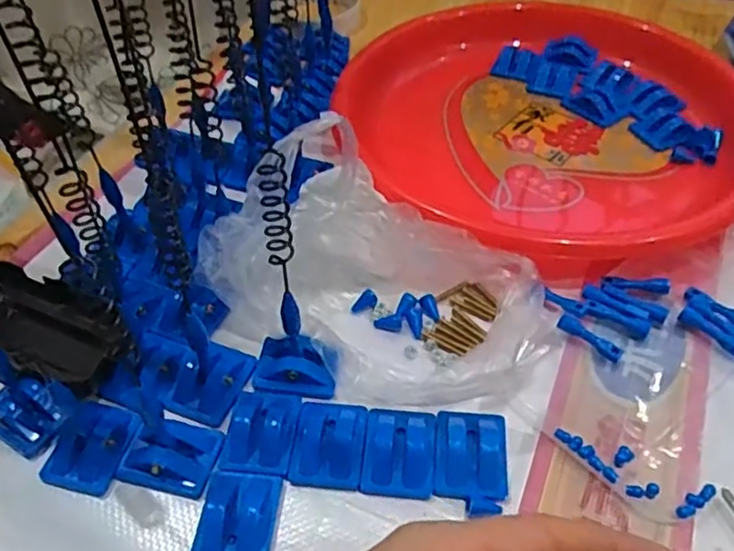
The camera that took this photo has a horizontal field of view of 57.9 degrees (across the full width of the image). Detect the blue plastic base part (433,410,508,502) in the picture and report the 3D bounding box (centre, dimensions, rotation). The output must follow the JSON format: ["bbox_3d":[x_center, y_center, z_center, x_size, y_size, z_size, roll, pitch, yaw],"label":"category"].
[{"bbox_3d":[0.050,0.085,0.319,0.033,0.013,0.045,5,47,6],"label":"blue plastic base part"}]

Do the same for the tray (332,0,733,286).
[{"bbox_3d":[0.142,-0.134,0.500,0.294,0.037,0.325,20,50,19],"label":"tray"}]

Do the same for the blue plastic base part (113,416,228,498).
[{"bbox_3d":[-0.095,0.086,0.319,0.044,0.013,0.035,6,47,7],"label":"blue plastic base part"}]

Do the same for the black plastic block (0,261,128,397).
[{"bbox_3d":[-0.176,0.027,0.359,0.106,0.025,0.053,20,50,19],"label":"black plastic block"}]

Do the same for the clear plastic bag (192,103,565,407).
[{"bbox_3d":[0.008,-0.005,0.360,0.184,0.073,0.119,26,53,24],"label":"clear plastic bag"}]

